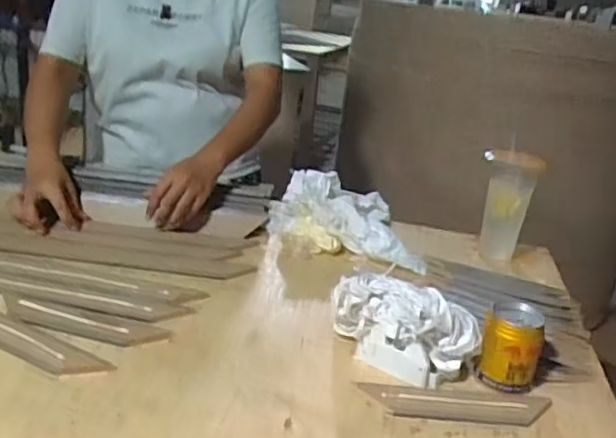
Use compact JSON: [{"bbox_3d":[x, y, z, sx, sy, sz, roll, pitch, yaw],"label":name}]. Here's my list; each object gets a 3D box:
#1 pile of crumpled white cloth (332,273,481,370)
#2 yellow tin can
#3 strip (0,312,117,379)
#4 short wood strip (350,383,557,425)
[{"bbox_3d":[0.114,0.117,0.719,0.174,0.108,0.095,12,21,12],"label":"pile of crumpled white cloth"},{"bbox_3d":[0.230,0.145,0.694,0.065,0.090,0.055,16,25,18],"label":"yellow tin can"},{"bbox_3d":[-0.308,0.132,0.670,0.203,0.009,0.045,17,25,20],"label":"strip"},{"bbox_3d":[0.162,0.200,0.664,0.202,0.008,0.050,6,24,-3],"label":"short wood strip"}]

